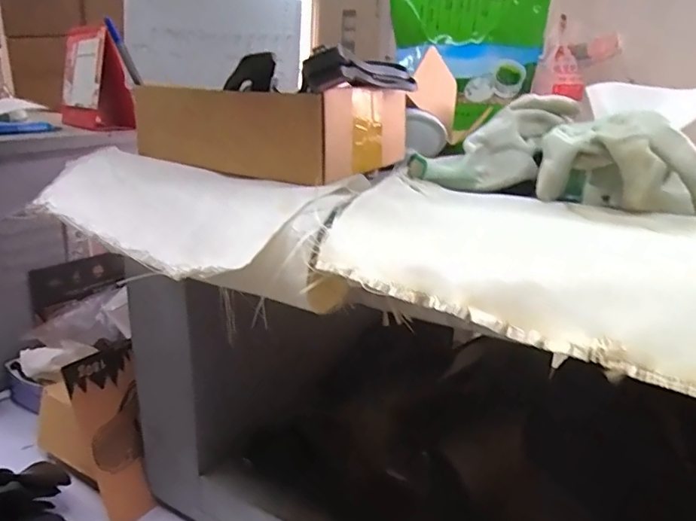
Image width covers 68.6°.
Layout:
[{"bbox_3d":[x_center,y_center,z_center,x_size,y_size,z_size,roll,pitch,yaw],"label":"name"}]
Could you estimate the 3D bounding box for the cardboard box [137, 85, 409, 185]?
[{"bbox_3d":[-0.084,-0.141,0.538,0.241,0.076,0.168,13,20,29],"label":"cardboard box"}]

